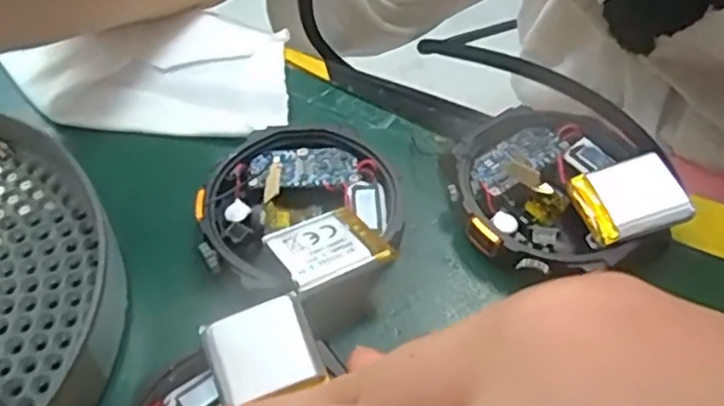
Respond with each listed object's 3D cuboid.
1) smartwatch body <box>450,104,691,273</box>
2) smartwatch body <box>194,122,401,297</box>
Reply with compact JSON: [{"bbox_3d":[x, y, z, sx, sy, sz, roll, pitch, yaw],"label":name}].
[{"bbox_3d":[0.047,-0.005,0.172,0.049,0.017,0.048,0,53,0],"label":"smartwatch body"},{"bbox_3d":[-0.013,-0.002,0.165,0.048,0.013,0.050,0,53,0],"label":"smartwatch body"}]

